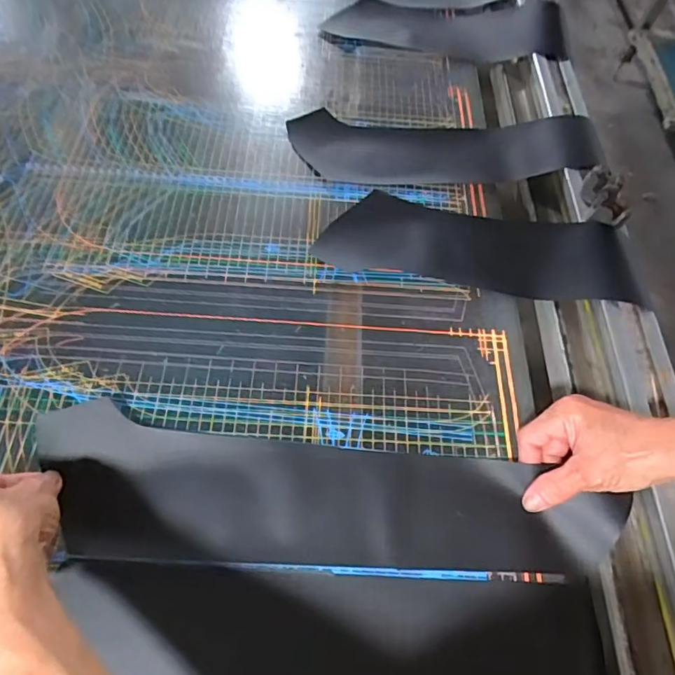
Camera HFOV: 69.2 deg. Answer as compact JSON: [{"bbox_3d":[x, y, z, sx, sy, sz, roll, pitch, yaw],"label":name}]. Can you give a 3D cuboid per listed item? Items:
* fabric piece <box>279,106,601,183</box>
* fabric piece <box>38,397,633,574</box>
[{"bbox_3d":[0.129,-0.244,0.604,0.371,0.030,0.115,0,60,-4],"label":"fabric piece"},{"bbox_3d":[-0.008,0.133,0.389,0.448,0.021,0.106,8,63,0],"label":"fabric piece"}]

